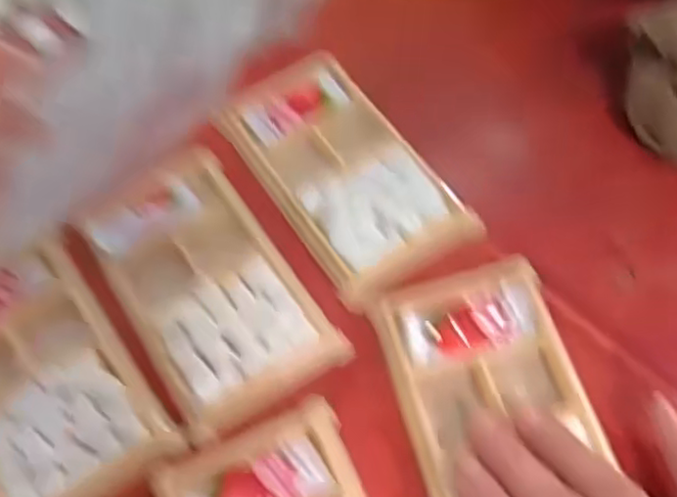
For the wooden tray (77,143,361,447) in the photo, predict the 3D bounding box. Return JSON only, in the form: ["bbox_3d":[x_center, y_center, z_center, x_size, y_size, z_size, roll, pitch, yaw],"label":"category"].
[{"bbox_3d":[-0.065,0.015,0.324,0.077,0.011,0.135,-28,63,-14],"label":"wooden tray"}]

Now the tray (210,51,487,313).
[{"bbox_3d":[0.000,-0.043,0.350,0.076,0.008,0.141,-32,63,-15],"label":"tray"}]

